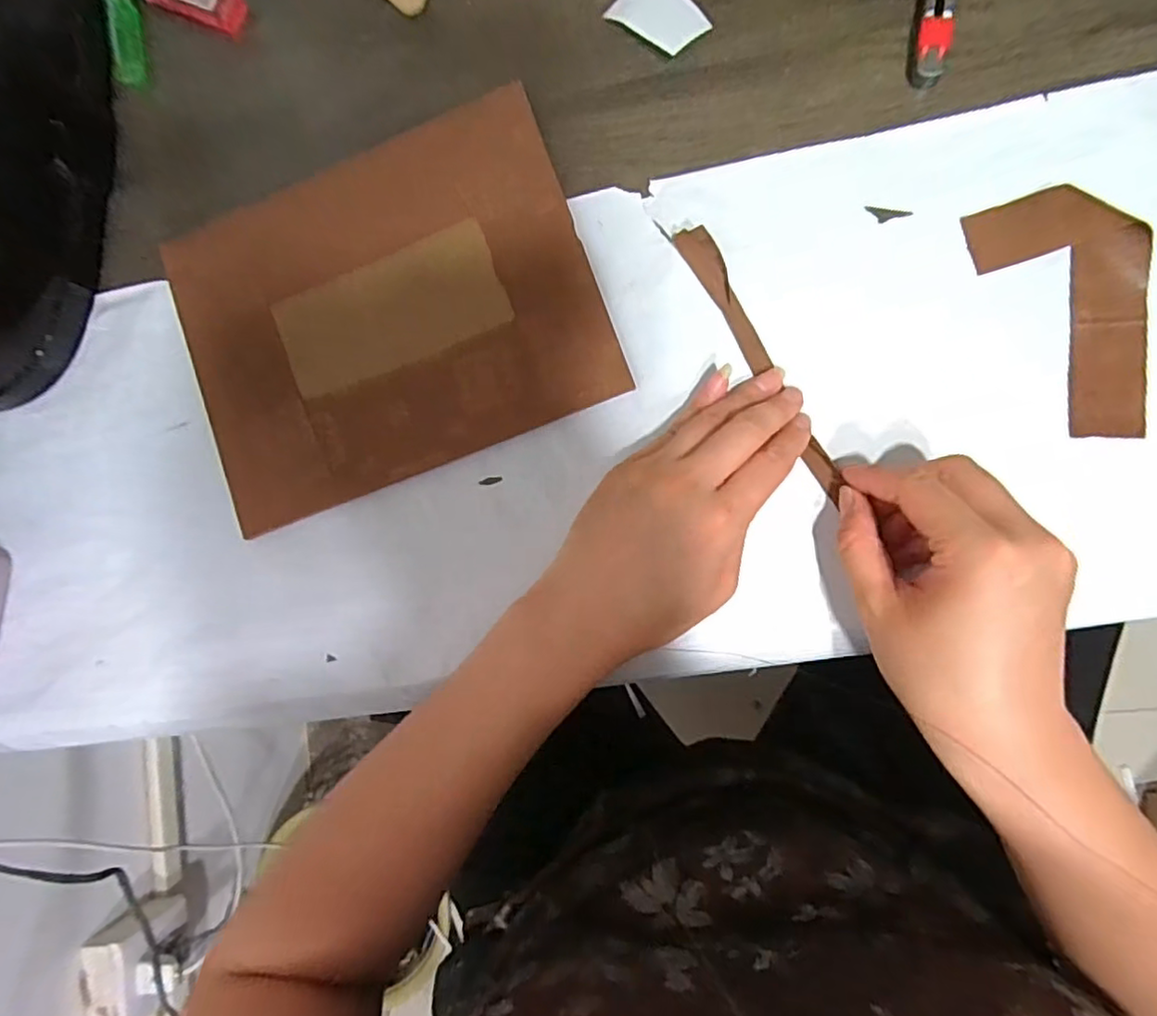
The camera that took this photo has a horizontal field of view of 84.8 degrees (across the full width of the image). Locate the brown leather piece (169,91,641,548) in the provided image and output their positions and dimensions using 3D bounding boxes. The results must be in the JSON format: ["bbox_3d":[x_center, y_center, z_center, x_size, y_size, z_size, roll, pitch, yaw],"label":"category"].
[{"bbox_3d":[-0.108,-0.110,0.357,0.228,0.009,0.182,-19,84,5],"label":"brown leather piece"}]

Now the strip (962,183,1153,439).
[{"bbox_3d":[0.242,-0.097,0.302,0.061,0.013,0.124,-26,85,7],"label":"strip"}]

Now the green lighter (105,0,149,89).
[{"bbox_3d":[-0.276,-0.298,0.385,0.020,0.011,0.081,-8,87,8],"label":"green lighter"}]

